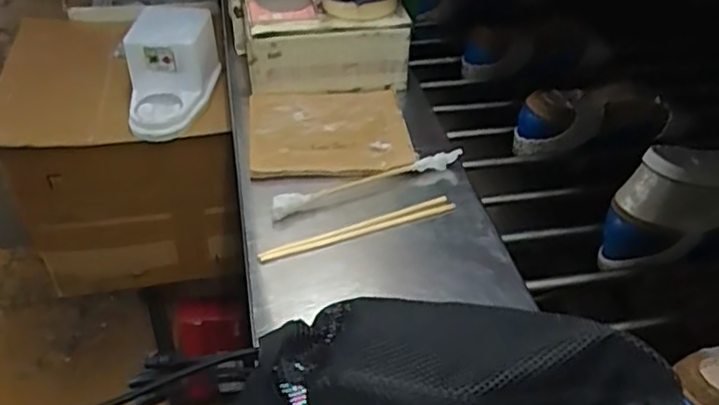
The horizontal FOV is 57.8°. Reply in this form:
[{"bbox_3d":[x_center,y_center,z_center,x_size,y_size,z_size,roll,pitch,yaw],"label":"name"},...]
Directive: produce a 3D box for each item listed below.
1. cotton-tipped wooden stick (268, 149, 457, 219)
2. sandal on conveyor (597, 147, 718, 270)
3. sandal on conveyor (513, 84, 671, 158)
[{"bbox_3d":[0.011,-0.022,0.654,0.215,0.022,0.018,-20,44,-24],"label":"cotton-tipped wooden stick"},{"bbox_3d":[0.368,0.002,0.651,0.250,0.107,0.078,-7,41,-10],"label":"sandal on conveyor"},{"bbox_3d":[0.281,-0.098,0.790,0.179,0.063,0.075,-7,41,-9],"label":"sandal on conveyor"}]

